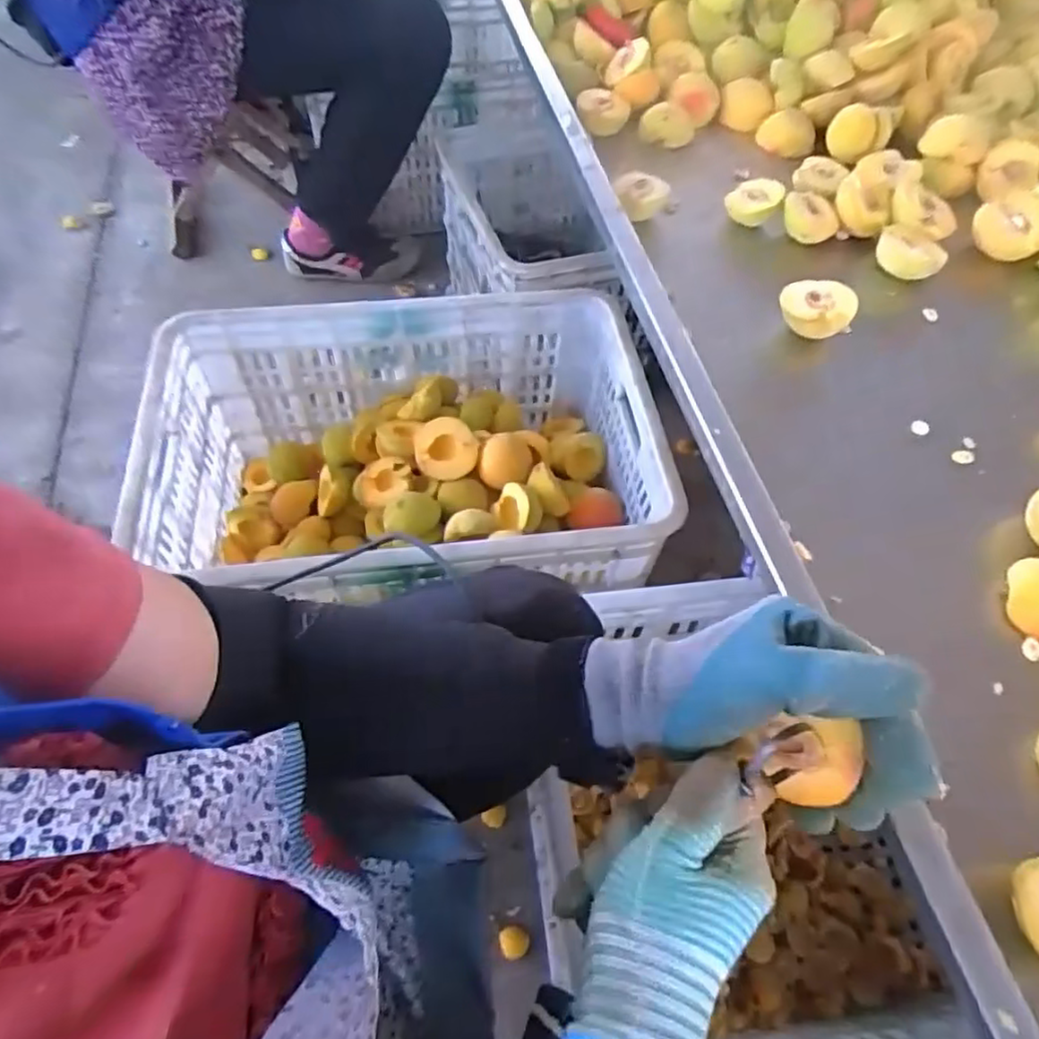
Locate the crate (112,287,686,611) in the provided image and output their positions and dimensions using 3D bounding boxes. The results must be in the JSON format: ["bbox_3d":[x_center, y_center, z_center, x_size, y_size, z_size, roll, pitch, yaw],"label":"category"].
[{"bbox_3d":[-0.124,-0.055,0.791,0.514,0.223,0.364,-7,58,-7],"label":"crate"}]

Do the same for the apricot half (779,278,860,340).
[{"bbox_3d":[0.255,-0.182,0.581,0.060,0.027,0.049,27,60,14],"label":"apricot half"}]

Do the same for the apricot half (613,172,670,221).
[{"bbox_3d":[0.120,-0.323,0.675,0.045,0.026,0.056,-39,59,6],"label":"apricot half"}]

